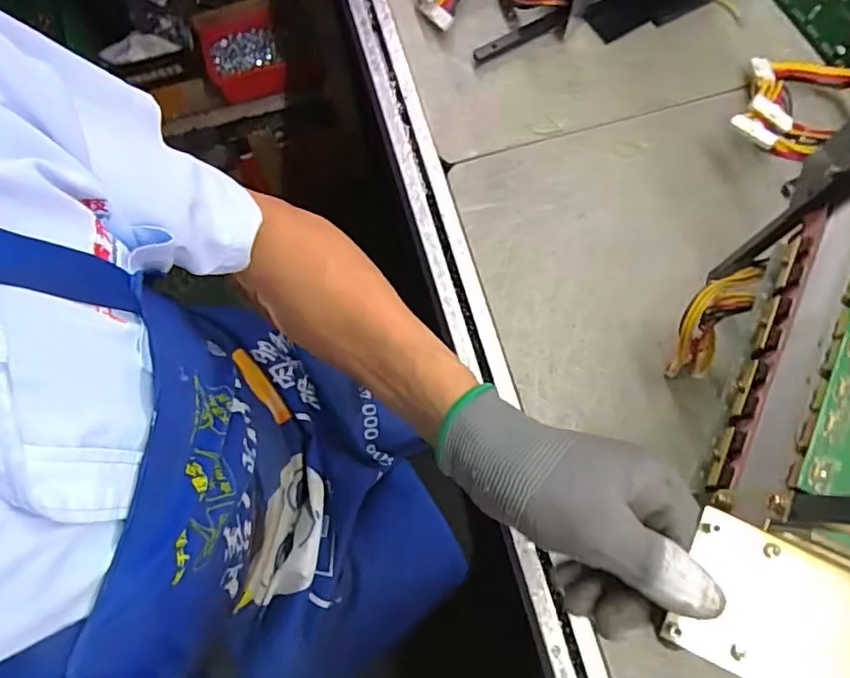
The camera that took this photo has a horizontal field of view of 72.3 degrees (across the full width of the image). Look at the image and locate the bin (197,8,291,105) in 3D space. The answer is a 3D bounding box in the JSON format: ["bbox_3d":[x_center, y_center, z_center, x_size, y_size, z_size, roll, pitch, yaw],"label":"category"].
[{"bbox_3d":[-0.303,-0.476,0.997,0.135,0.061,0.138,-10,75,-1],"label":"bin"}]

